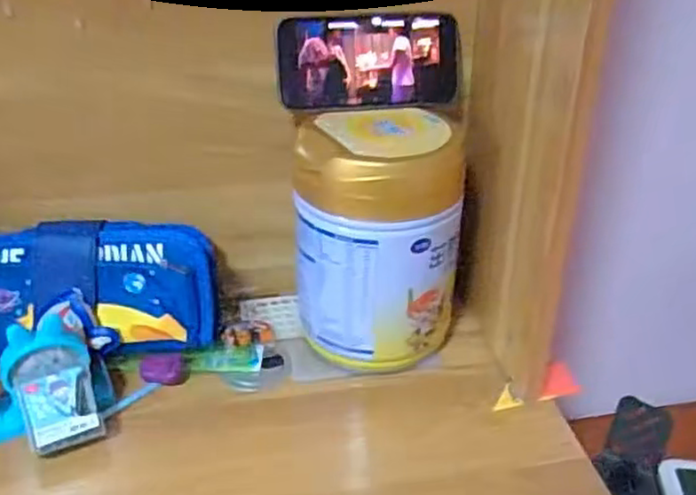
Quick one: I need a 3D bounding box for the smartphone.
[{"bbox_3d":[0.017,-0.146,0.552,0.142,0.068,0.007,-5,13,-8],"label":"smartphone"}]

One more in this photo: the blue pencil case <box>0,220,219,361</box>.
[{"bbox_3d":[-0.216,0.036,0.587,0.218,0.111,0.075,-5,-3,0],"label":"blue pencil case"}]

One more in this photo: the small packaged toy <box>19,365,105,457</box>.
[{"bbox_3d":[-0.204,0.116,0.502,0.047,0.016,0.054,-14,78,-25],"label":"small packaged toy"}]

